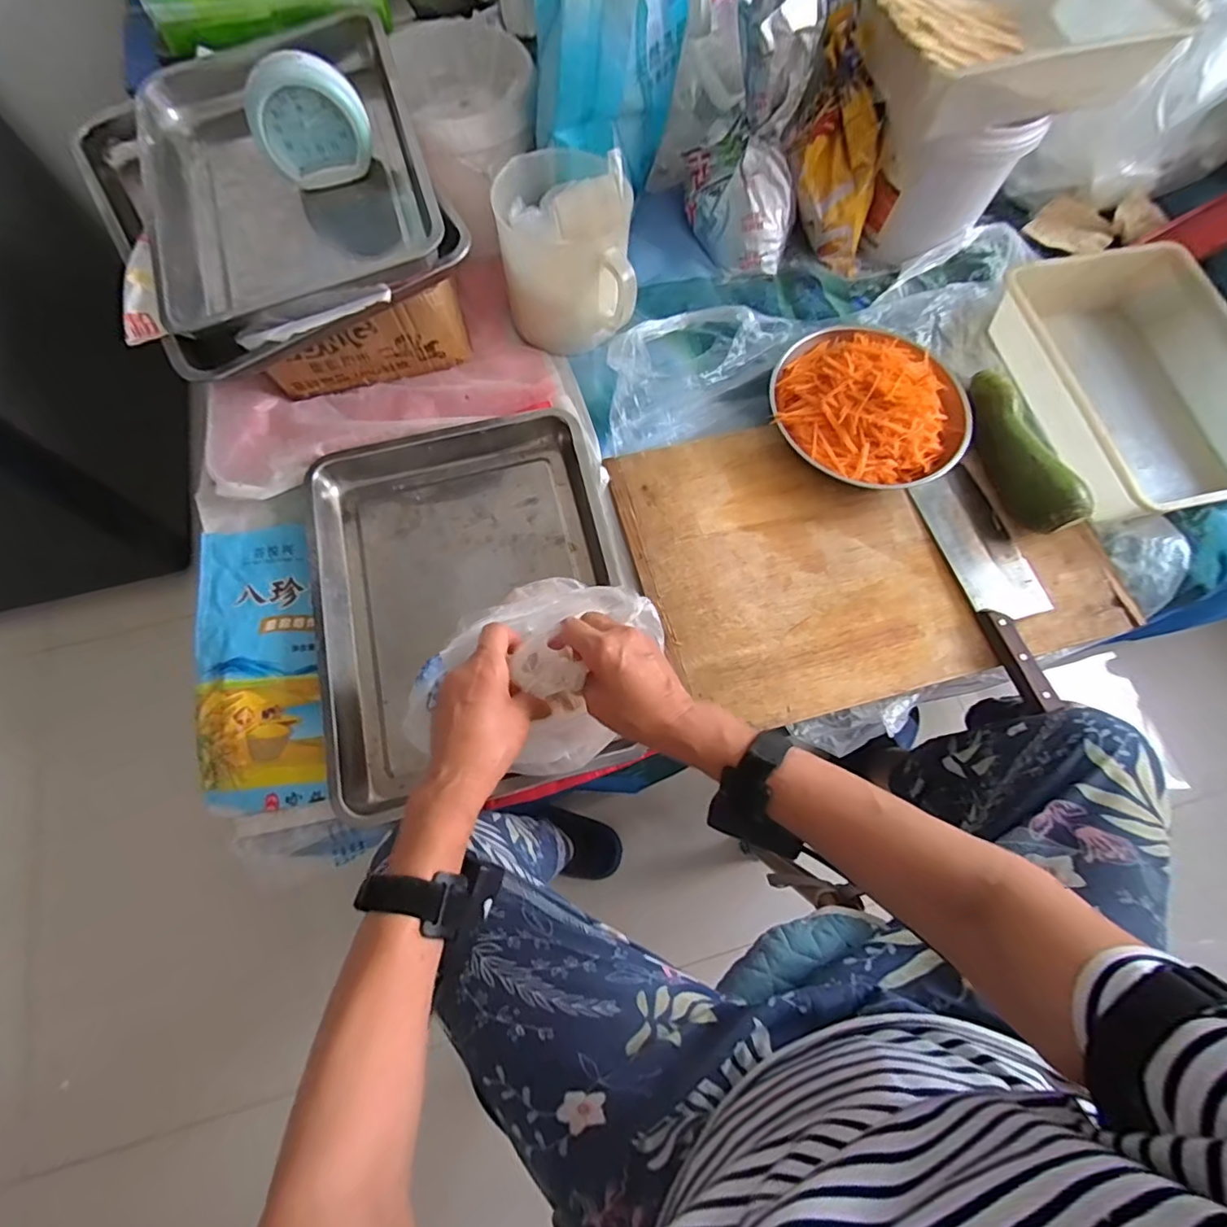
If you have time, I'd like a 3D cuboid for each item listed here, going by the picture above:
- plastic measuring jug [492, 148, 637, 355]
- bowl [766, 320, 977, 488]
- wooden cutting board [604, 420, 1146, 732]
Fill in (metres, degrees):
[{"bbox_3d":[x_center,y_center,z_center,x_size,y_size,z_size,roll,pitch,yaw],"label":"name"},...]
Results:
[{"bbox_3d":[-0.059,-0.463,0.720,0.152,0.174,0.187,-4,72,-3],"label":"plastic measuring jug"},{"bbox_3d":[0.322,-0.270,0.705,0.241,0.084,0.224,0,72,-1],"label":"bowl"},{"bbox_3d":[0.304,-0.088,0.684,0.546,0.013,0.364,-14,73,-6],"label":"wooden cutting board"}]

